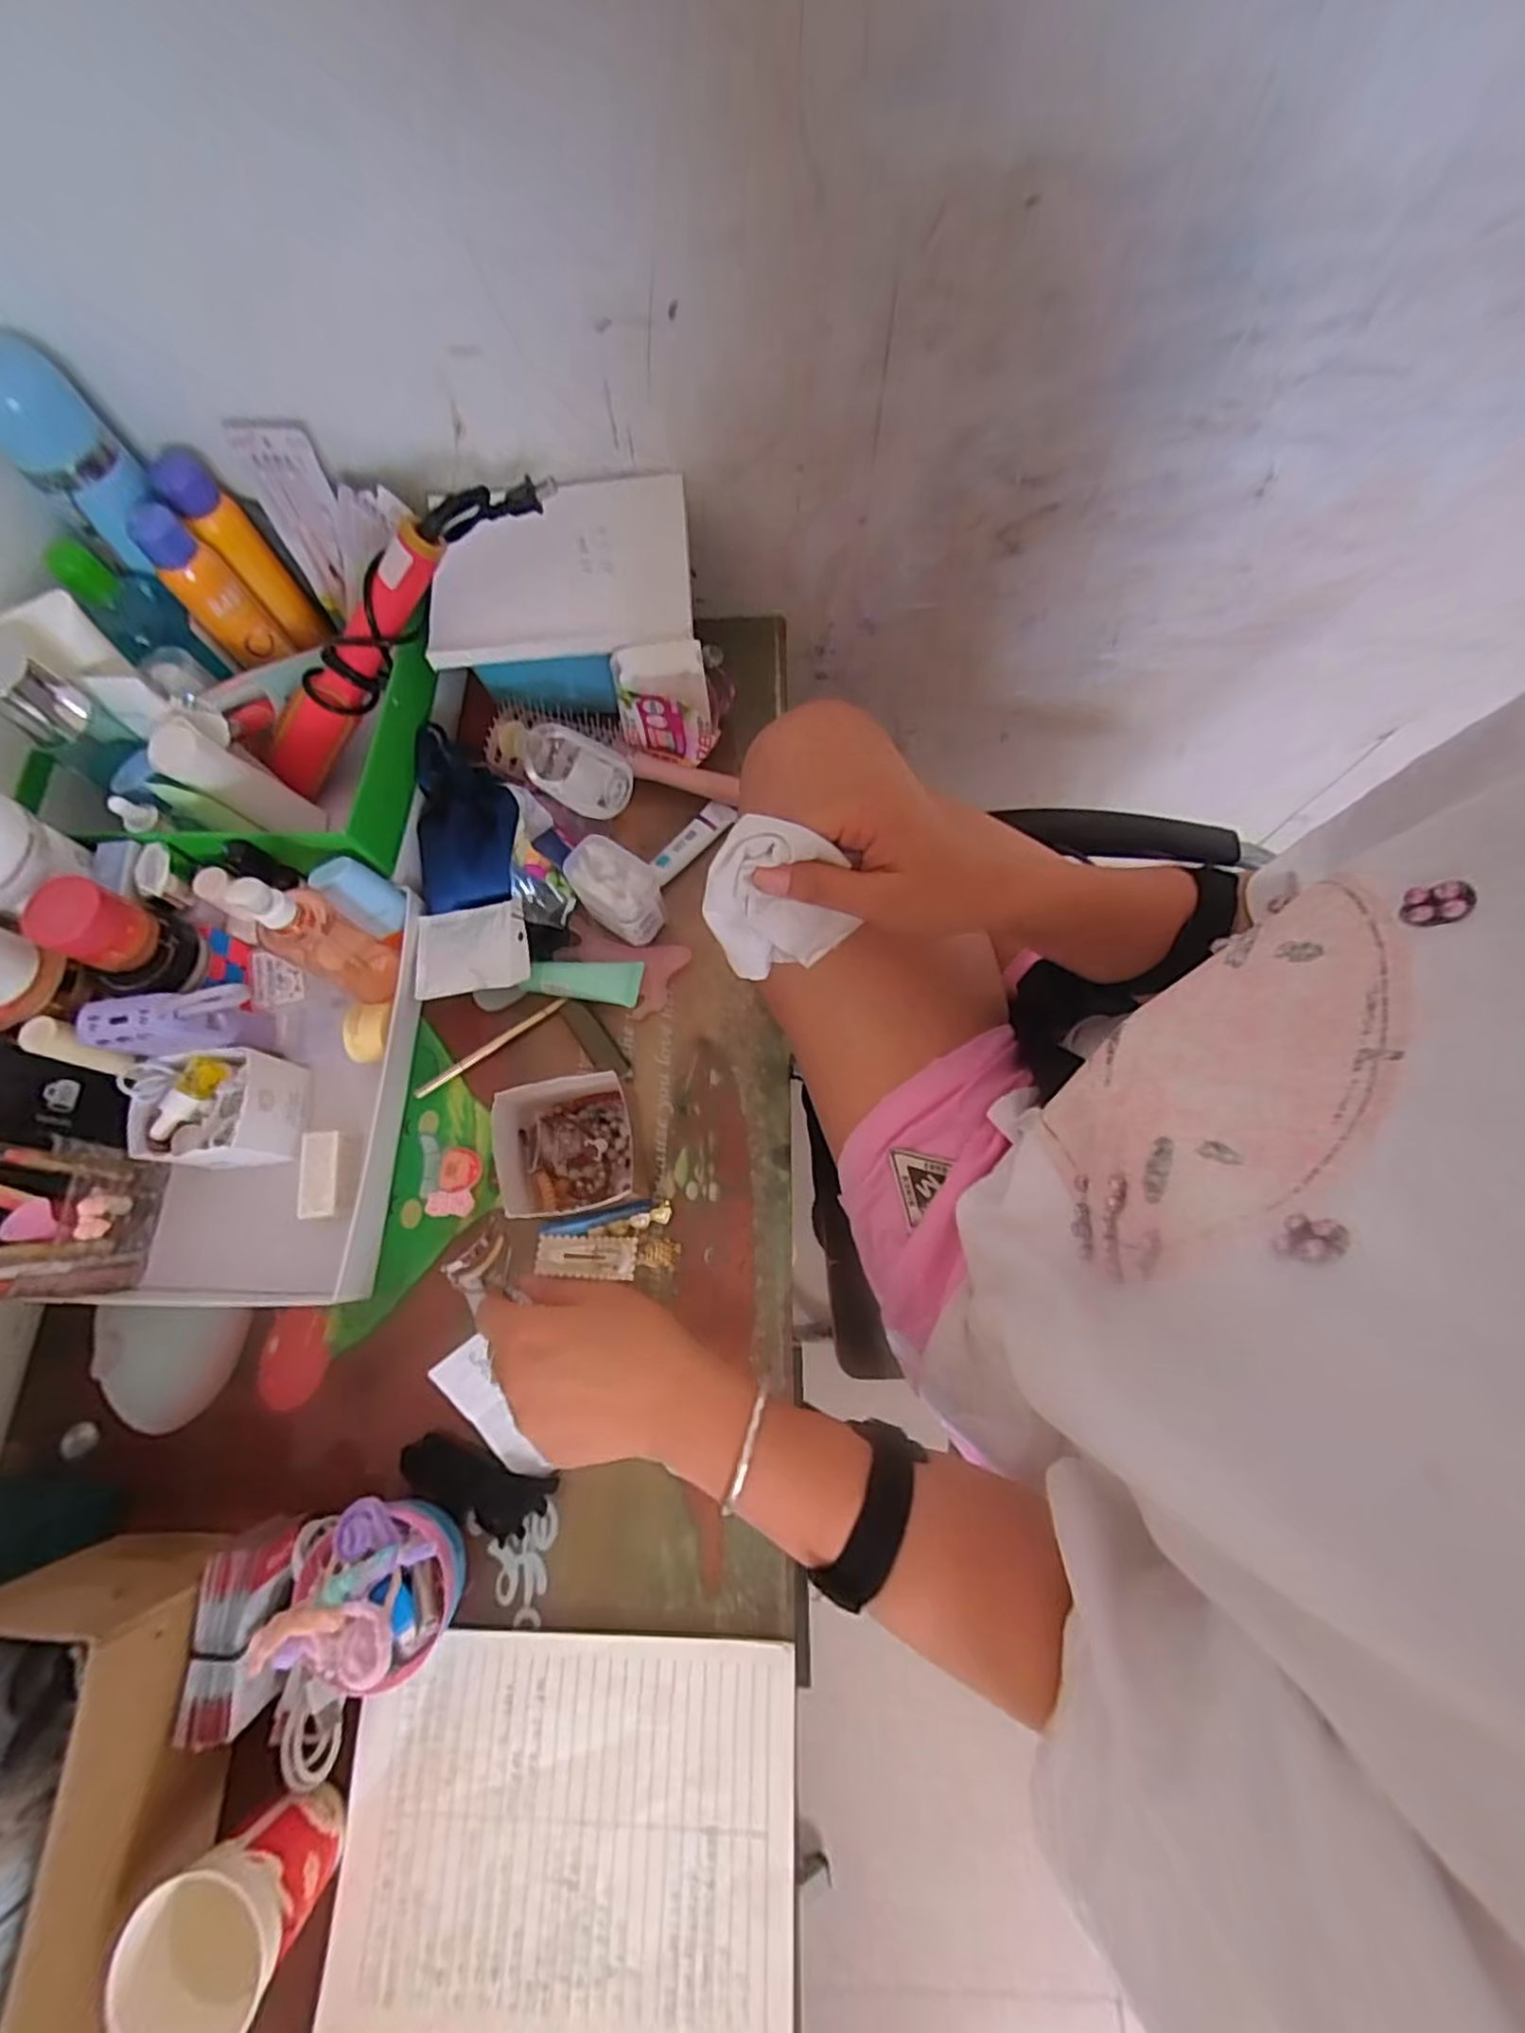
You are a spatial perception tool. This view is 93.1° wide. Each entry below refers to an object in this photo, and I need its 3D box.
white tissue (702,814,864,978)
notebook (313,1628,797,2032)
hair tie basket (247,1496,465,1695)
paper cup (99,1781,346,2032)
[{"bbox_3d":[0.007,-0.053,0.345,0.060,0.073,0.052,41,78,12],"label":"white tissue"},{"bbox_3d":[-0.109,0.467,0.409,0.252,0.019,0.190,1,73,1],"label":"notebook"},{"bbox_3d":[-0.216,0.324,0.410,0.083,0.088,0.077,0,73,1],"label":"hair tie basket"},{"bbox_3d":[-0.267,0.457,0.373,0.066,0.088,0.068,0,73,1],"label":"paper cup"}]

